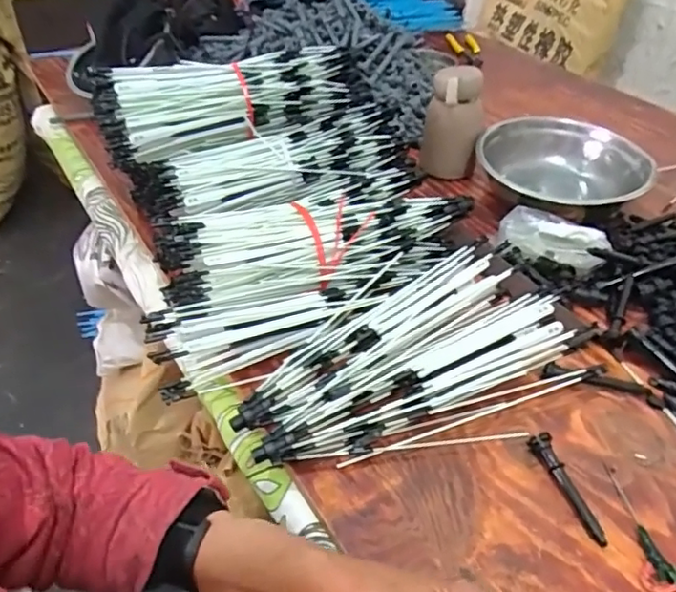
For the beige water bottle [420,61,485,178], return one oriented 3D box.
[{"bbox_3d":[0.154,-0.233,0.805,0.077,0.136,0.058,12,42,13],"label":"beige water bottle"}]

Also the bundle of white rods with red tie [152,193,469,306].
[{"bbox_3d":[-0.021,-0.063,0.622,0.321,0.053,0.114,-10,42,-13],"label":"bundle of white rods with red tie"}]

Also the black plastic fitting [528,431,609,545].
[{"bbox_3d":[0.184,0.149,0.467,0.017,0.018,0.095,-13,43,-16],"label":"black plastic fitting"}]

